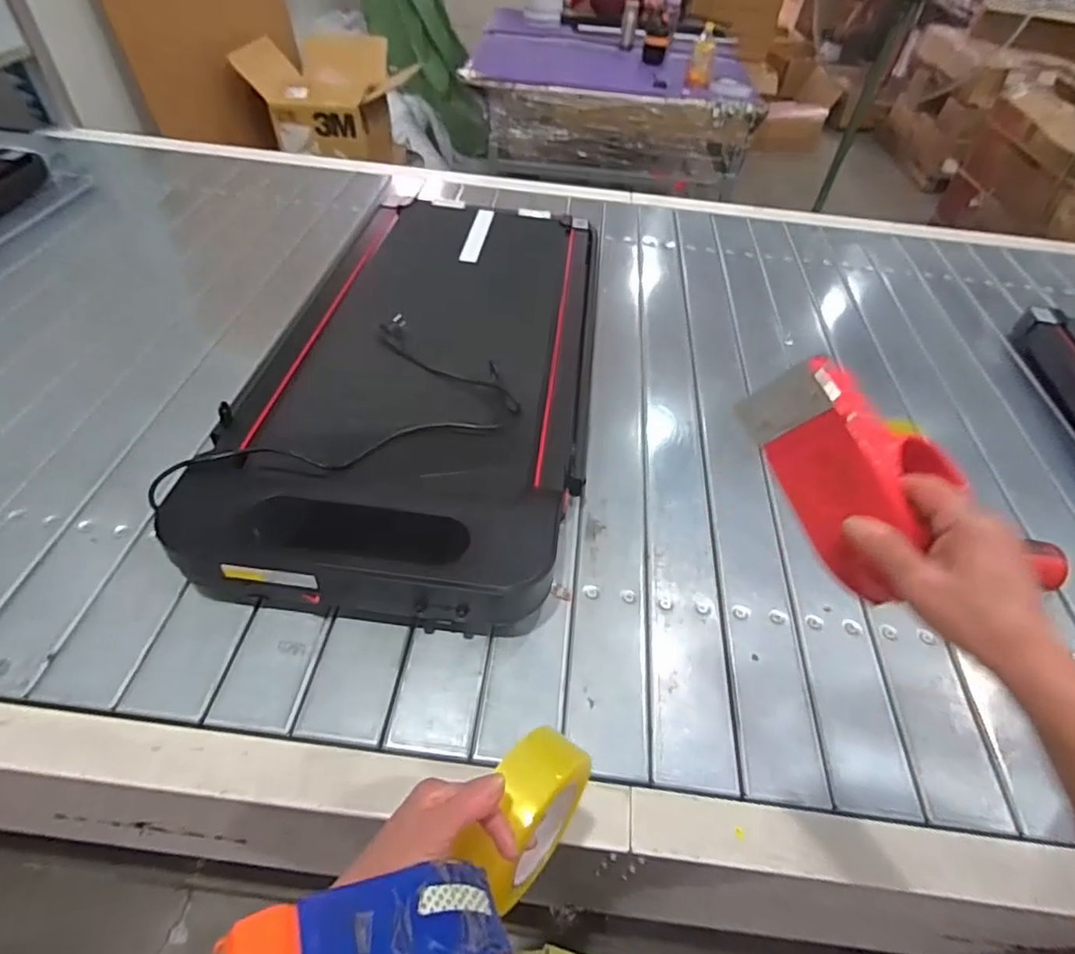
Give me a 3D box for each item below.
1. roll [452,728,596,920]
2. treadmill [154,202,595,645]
[{"bbox_3d":[-0.005,0.245,0.435,0.055,0.106,0.113,30,50,21],"label":"roll"},{"bbox_3d":[-0.177,-0.242,1.073,0.529,0.132,1.067,7,46,0],"label":"treadmill"}]

